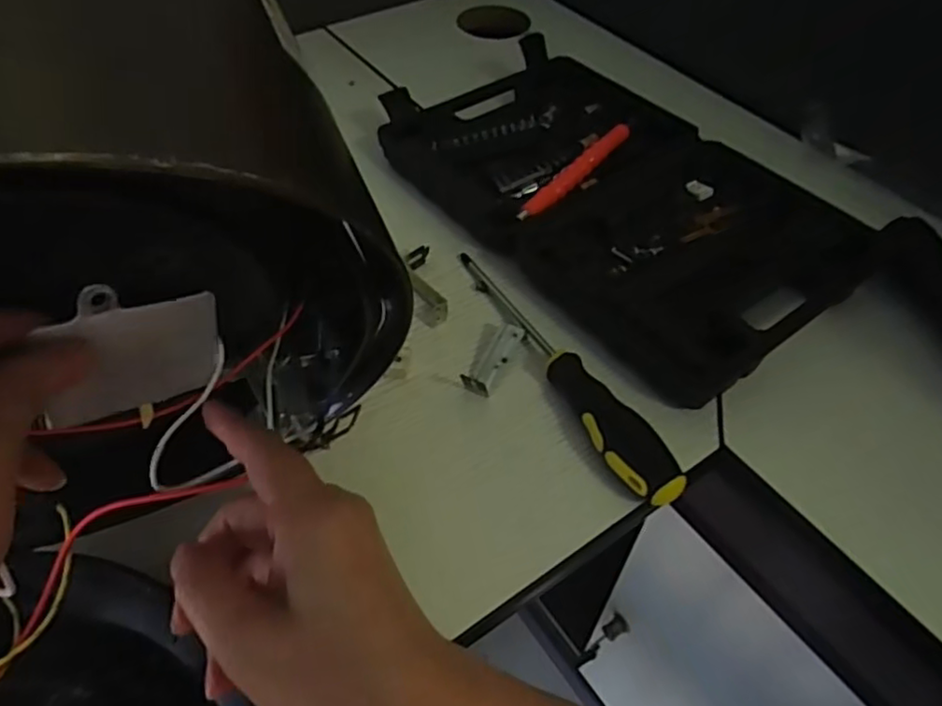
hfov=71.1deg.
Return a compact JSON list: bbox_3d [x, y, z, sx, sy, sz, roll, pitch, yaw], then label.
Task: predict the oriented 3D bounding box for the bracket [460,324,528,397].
[{"bbox_3d":[0.015,0.003,0.408,0.016,0.013,0.055,24,54,18],"label":"bracket"}]

